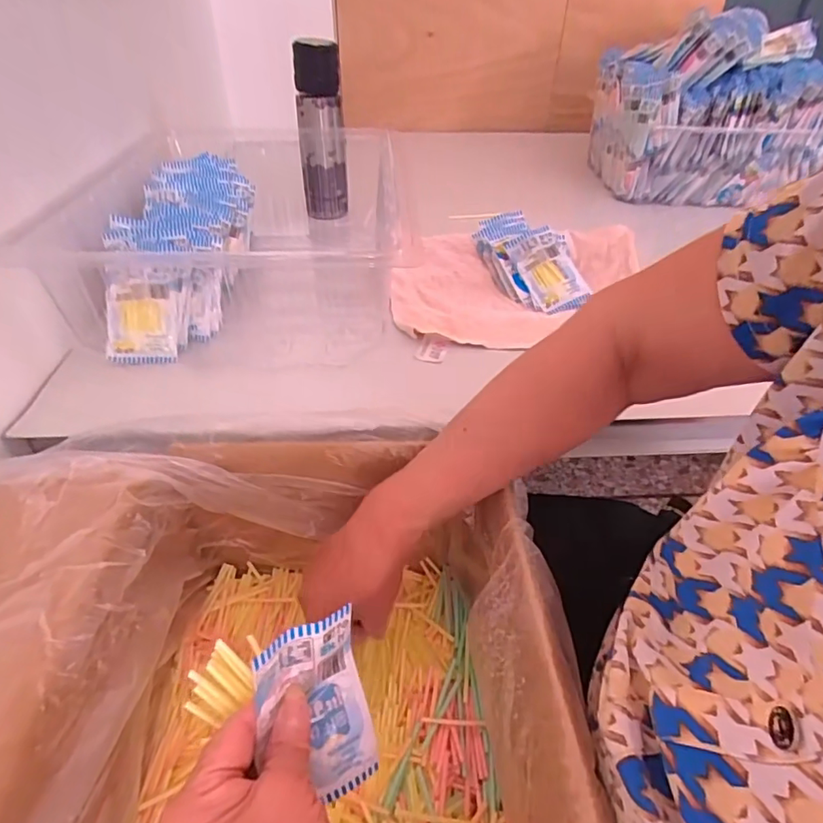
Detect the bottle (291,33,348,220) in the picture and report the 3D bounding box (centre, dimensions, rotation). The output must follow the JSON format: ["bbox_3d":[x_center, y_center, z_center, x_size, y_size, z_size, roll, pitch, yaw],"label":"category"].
[{"bbox_3d":[-0.138,-0.422,0.791,0.068,0.241,0.066,-5,40,-7],"label":"bottle"}]

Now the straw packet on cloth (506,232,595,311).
[{"bbox_3d":[0.167,-0.175,0.624,0.068,0.011,0.100,-24,79,-7],"label":"straw packet on cloth"}]

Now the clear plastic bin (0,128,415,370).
[{"bbox_3d":[-0.207,-0.228,0.640,0.329,0.127,0.454,1,40,1],"label":"clear plastic bin"}]

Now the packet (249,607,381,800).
[{"bbox_3d":[-0.052,0.164,0.280,0.061,0.098,0.012,-15,6,-42],"label":"packet"}]

